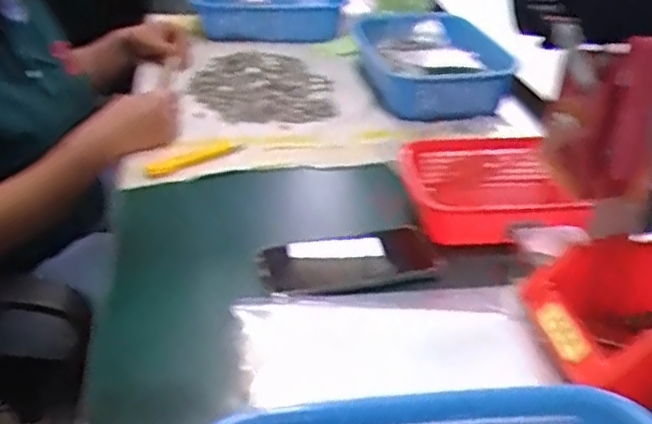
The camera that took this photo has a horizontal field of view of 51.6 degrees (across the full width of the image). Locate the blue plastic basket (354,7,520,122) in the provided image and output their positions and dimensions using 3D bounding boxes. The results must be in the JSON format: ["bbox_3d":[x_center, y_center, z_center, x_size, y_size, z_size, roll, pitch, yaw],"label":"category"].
[{"bbox_3d":[0.149,-0.231,1.029,0.191,0.080,0.249,-5,33,-9],"label":"blue plastic basket"}]

